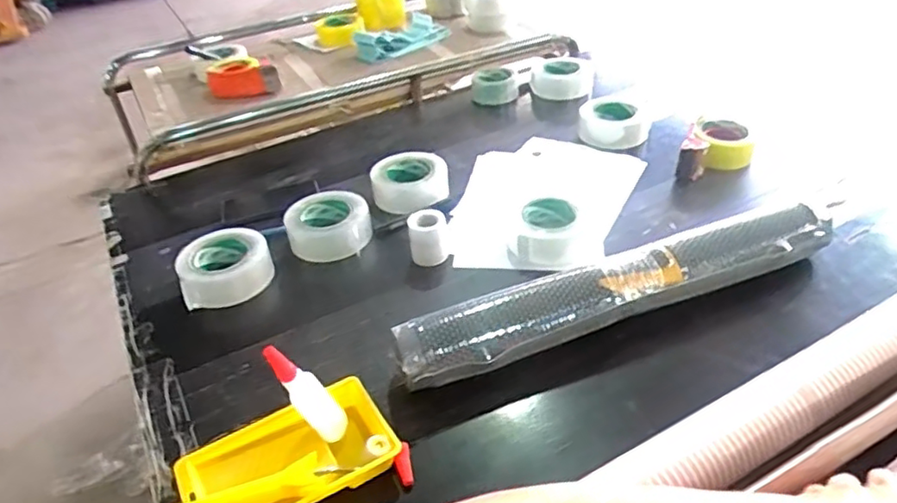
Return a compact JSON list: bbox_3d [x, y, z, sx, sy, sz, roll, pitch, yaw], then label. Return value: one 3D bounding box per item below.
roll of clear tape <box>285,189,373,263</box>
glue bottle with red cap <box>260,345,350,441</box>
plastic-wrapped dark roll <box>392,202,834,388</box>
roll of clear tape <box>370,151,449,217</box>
[{"bbox_3d":[-0.185,-0.037,0.971,0.124,0.066,0.118,-3,38,2],"label":"roll of clear tape"},{"bbox_3d":[-0.149,0.145,0.640,0.027,0.136,0.036,-18,35,17],"label":"glue bottle with red cap"},{"bbox_3d":[0.218,0.037,0.749,0.585,0.057,0.069,-16,39,-13],"label":"plastic-wrapped dark roll"},{"bbox_3d":[-0.066,-0.117,1.050,0.124,0.063,0.132,-3,38,2],"label":"roll of clear tape"}]

